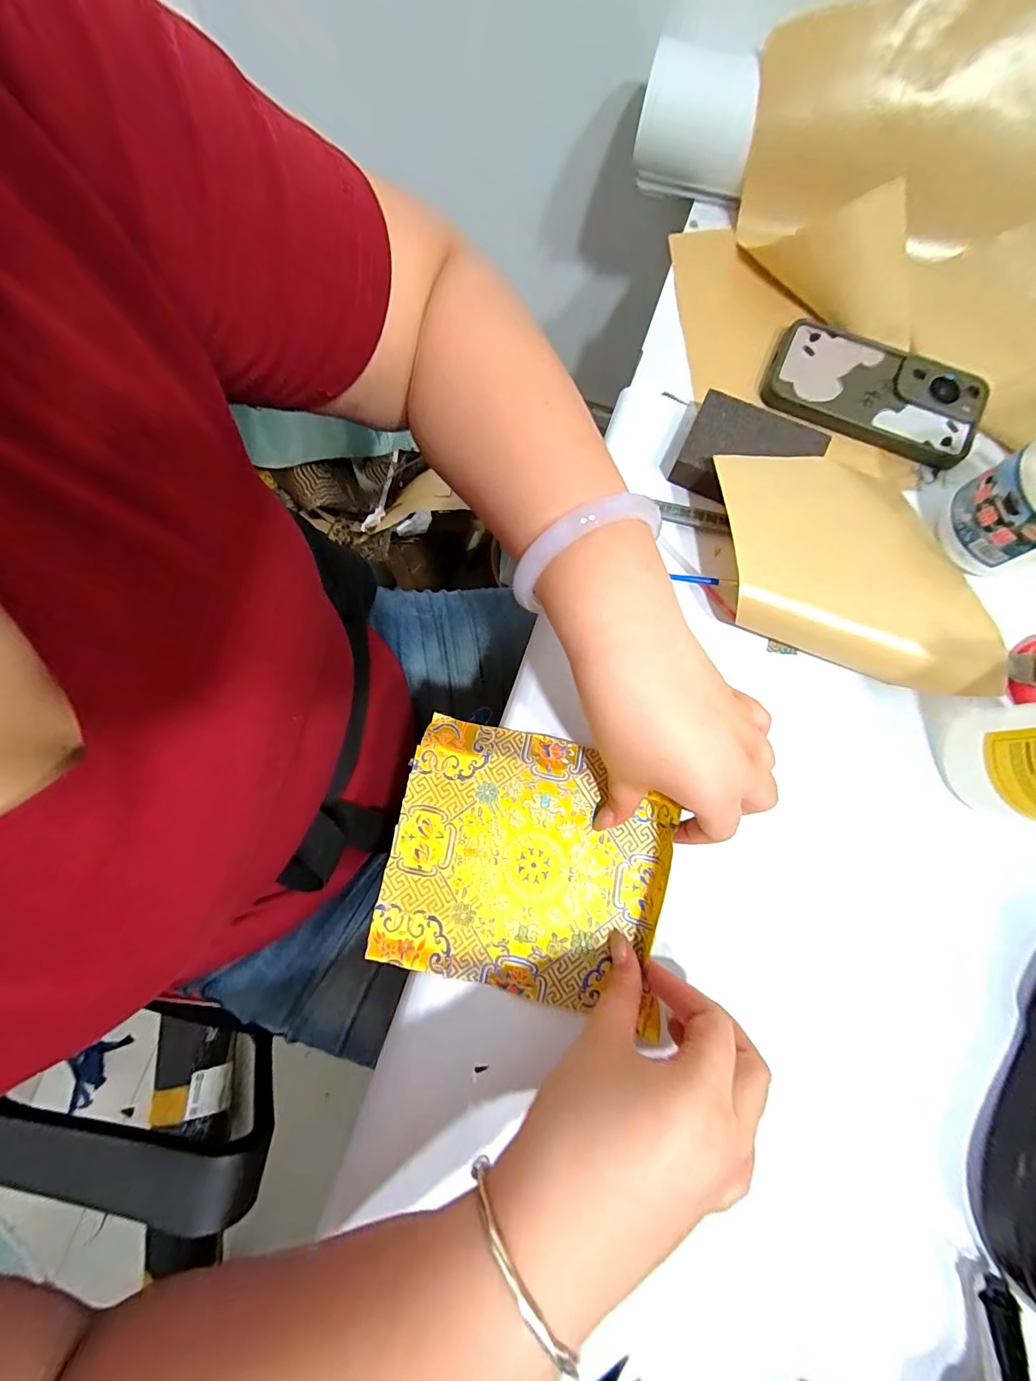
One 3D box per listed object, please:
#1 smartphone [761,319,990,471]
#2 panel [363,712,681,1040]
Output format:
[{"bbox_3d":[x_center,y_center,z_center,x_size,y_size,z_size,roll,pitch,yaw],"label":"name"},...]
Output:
[{"bbox_3d":[0.284,-0.236,0.354,0.163,0.015,0.079,24,80,5],"label":"smartphone"},{"bbox_3d":[0.006,0.110,0.289,0.175,0.012,0.159,12,79,3],"label":"panel"}]

